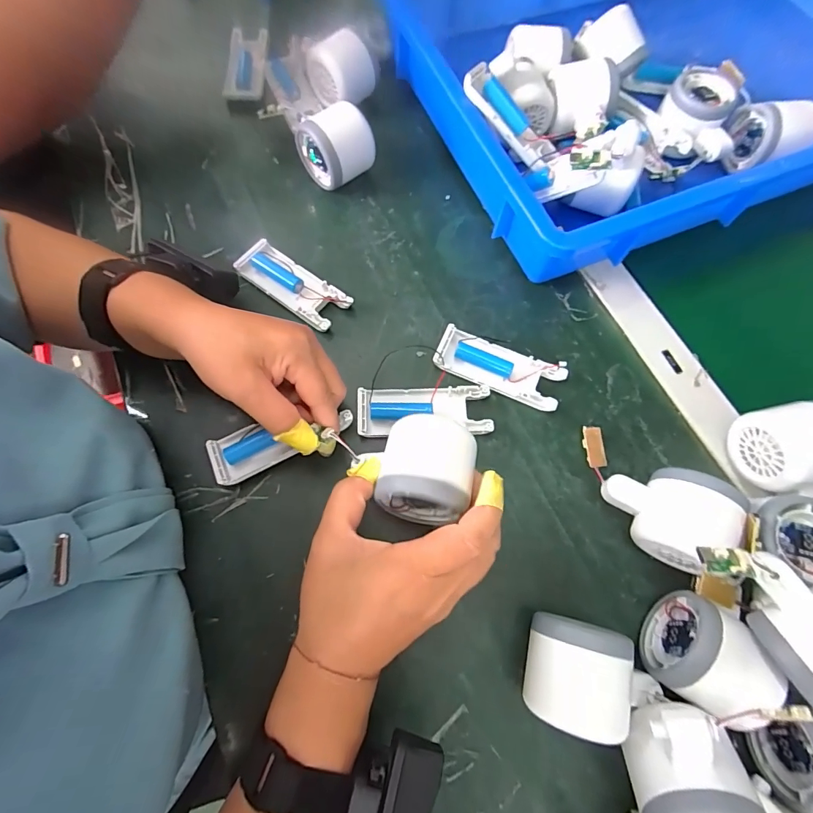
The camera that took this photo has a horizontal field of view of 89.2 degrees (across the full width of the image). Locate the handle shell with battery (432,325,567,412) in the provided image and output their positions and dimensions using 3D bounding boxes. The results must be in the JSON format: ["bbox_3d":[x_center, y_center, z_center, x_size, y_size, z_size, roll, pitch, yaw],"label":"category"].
[{"bbox_3d":[0.077,-0.032,0.344,0.105,0.016,0.041,21,72,6],"label":"handle shell with battery"}]

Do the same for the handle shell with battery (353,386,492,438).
[{"bbox_3d":[0.014,0.004,0.331,0.104,0.015,0.039,-1,71,-1],"label":"handle shell with battery"}]

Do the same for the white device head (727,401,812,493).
[{"bbox_3d":[0.278,0.030,0.301,0.052,0.062,0.057,-9,72,-4],"label":"white device head"}]

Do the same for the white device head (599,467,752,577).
[{"bbox_3d":[0.180,0.072,0.289,0.079,0.056,0.057,31,73,9],"label":"white device head"}]

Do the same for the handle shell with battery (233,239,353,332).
[{"bbox_3d":[-0.100,-0.107,0.365,0.104,0.014,0.040,37,74,11],"label":"handle shell with battery"}]

